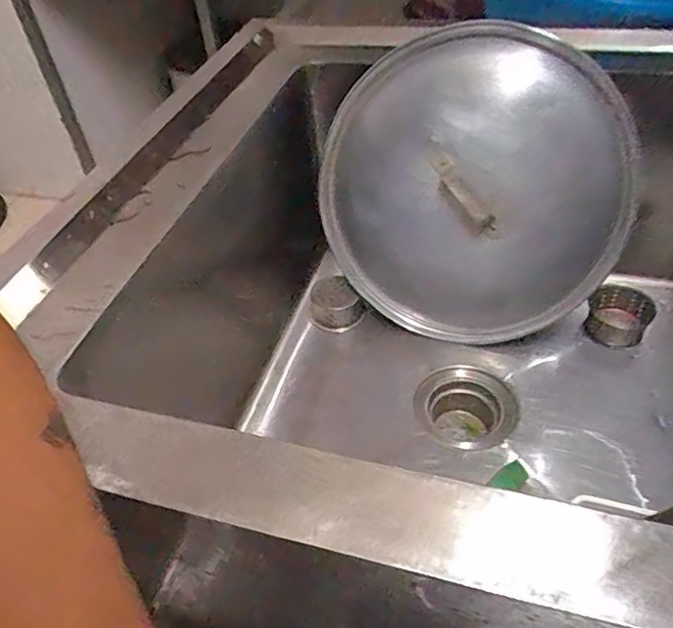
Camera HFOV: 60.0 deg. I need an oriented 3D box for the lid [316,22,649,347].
[{"bbox_3d":[0.151,-0.138,0.668,0.348,0.347,0.094,39,19,2],"label":"lid"}]

